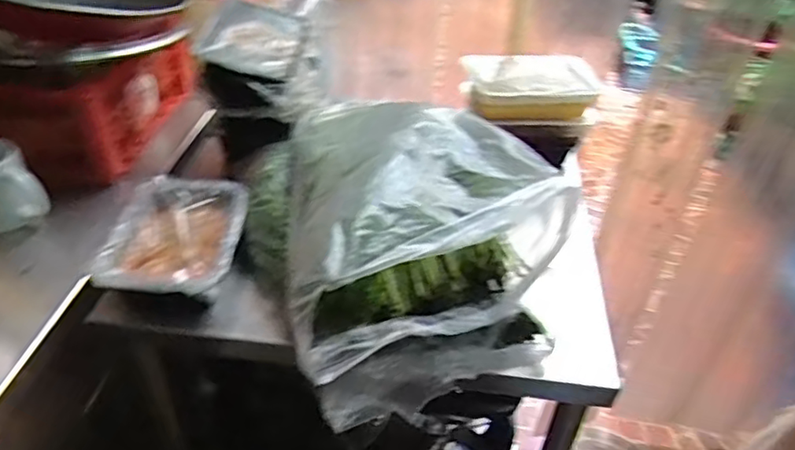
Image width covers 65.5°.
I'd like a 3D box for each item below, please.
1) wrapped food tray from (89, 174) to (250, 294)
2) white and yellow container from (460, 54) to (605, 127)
[{"bbox_3d":[-0.269,0.009,0.757,0.156,0.034,0.204,4,38,0],"label":"wrapped food tray"},{"bbox_3d":[0.207,-0.215,0.971,0.204,0.071,0.124,0,39,-6],"label":"white and yellow container"}]

